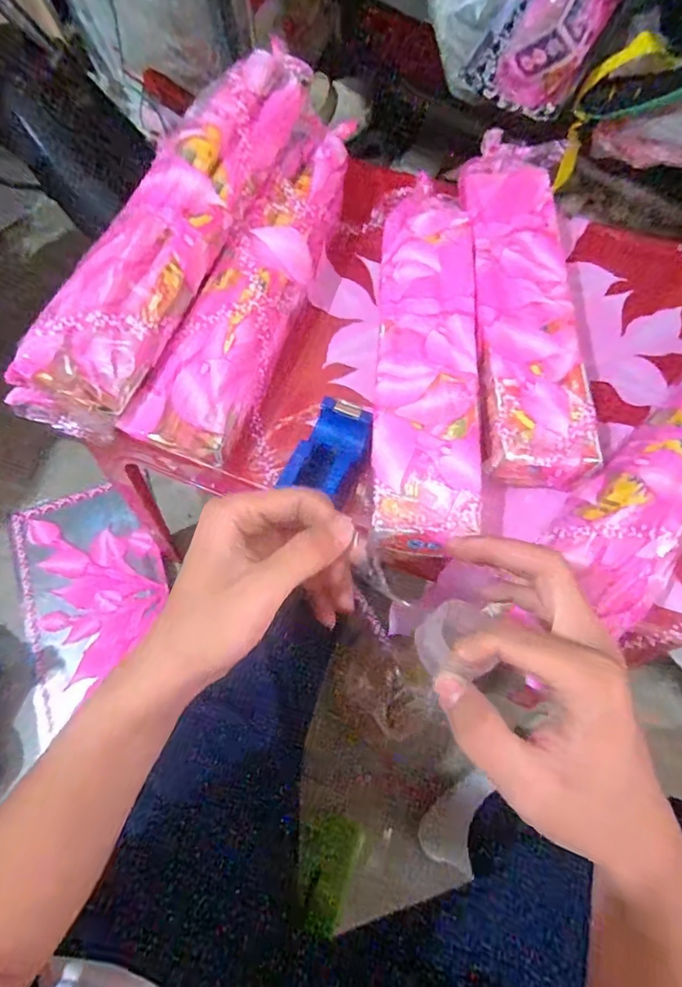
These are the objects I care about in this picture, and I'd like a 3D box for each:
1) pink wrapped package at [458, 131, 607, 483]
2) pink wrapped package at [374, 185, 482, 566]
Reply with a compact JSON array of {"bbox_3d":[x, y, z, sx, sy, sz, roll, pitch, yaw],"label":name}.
[{"bbox_3d":[0.172,-0.206,0.504,0.105,0.052,0.412,4,68,2],"label":"pink wrapped package"},{"bbox_3d":[0.078,-0.137,0.465,0.085,0.044,0.378,3,68,2],"label":"pink wrapped package"}]

